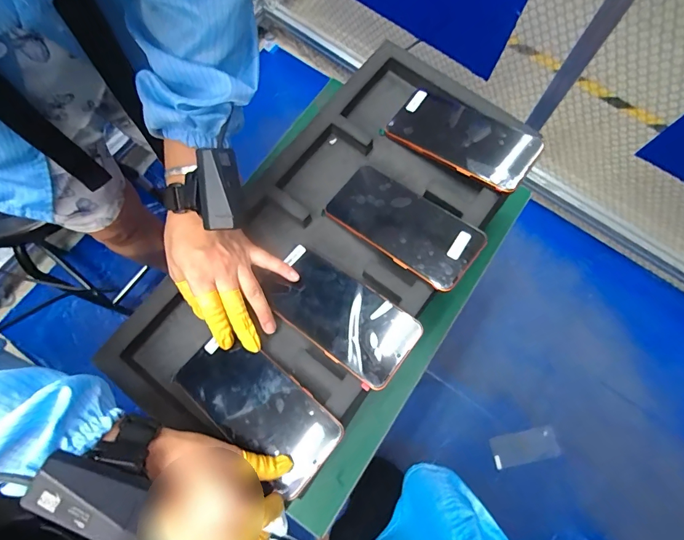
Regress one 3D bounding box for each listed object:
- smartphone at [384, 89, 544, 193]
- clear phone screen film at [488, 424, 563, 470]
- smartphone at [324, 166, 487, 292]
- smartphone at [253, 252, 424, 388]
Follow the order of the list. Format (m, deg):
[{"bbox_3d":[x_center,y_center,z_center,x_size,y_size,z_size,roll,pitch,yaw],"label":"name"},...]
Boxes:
[{"bbox_3d":[0.133,-0.150,0.434,0.162,0.010,0.072,34,82,23],"label":"smartphone"},{"bbox_3d":[0.458,0.446,0.973,0.165,0.006,0.077,-12,81,-4],"label":"clear phone screen film"},{"bbox_3d":[0.064,-0.050,0.411,0.162,0.006,0.075,36,77,22],"label":"smartphone"},{"bbox_3d":[-0.008,0.041,0.385,0.163,0.008,0.074,32,75,19],"label":"smartphone"}]

